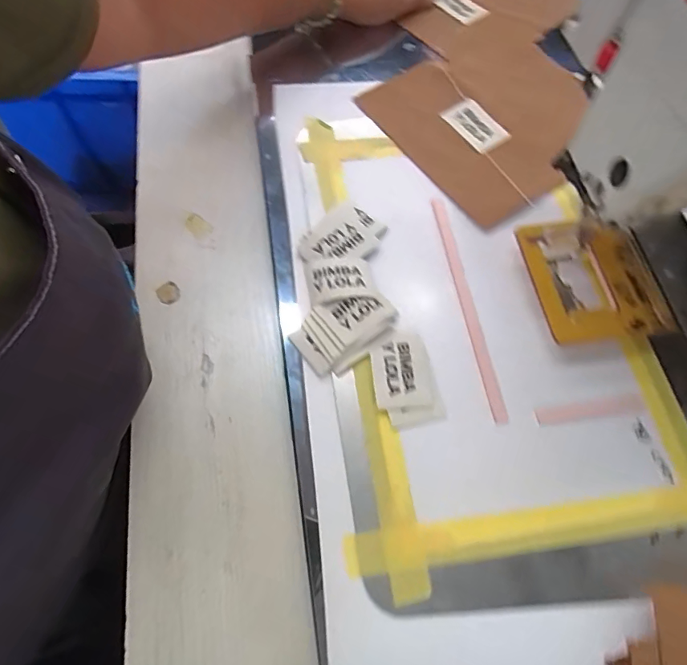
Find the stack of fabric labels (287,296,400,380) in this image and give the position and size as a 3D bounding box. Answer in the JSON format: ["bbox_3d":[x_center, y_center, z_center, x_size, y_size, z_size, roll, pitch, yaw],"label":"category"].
[{"bbox_3d":[0.001,-0.004,0.332,0.075,0.012,0.049,-40,75,-19],"label":"stack of fabric labels"}]

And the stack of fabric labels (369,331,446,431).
[{"bbox_3d":[0.043,0.033,0.322,0.043,0.004,0.067,-10,68,-10],"label":"stack of fabric labels"}]

